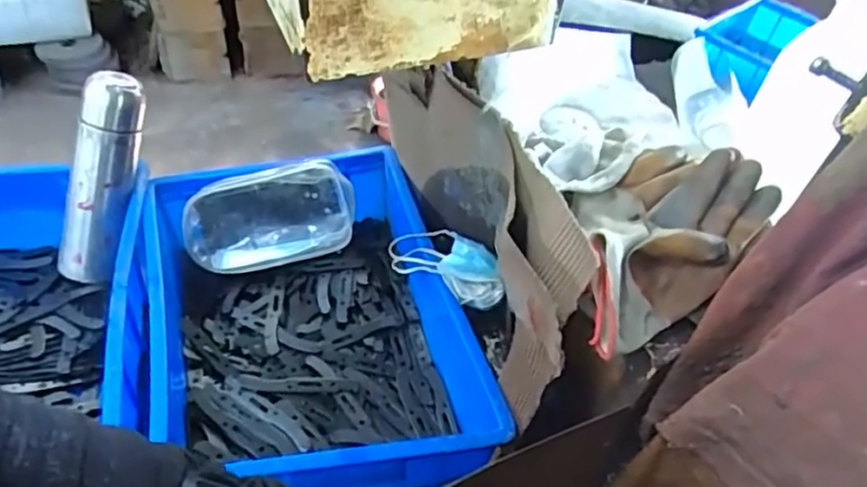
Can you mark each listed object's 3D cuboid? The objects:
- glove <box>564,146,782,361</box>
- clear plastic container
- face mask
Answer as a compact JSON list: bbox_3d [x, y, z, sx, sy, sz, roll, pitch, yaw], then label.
[{"bbox_3d":[0.172,-0.007,0.515,0.186,0.066,0.123,-34,60,-29],"label":"glove"},{"bbox_3d":[-0.198,-0.034,0.795,0.195,0.114,0.060,-10,14,-7],"label":"clear plastic container"},{"bbox_3d":[0.013,0.020,0.685,0.132,0.046,0.059,24,51,15],"label":"face mask"}]

